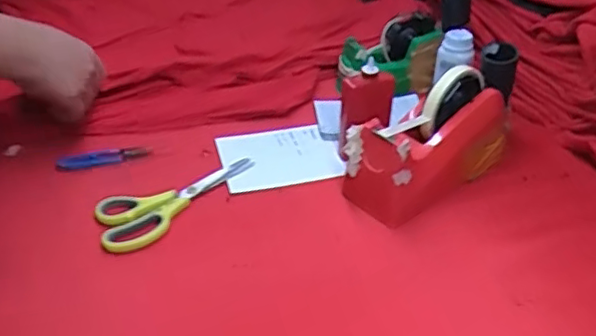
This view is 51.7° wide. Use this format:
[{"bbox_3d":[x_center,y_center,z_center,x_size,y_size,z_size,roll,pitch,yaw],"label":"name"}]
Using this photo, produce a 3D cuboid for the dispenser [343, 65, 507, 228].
[{"bbox_3d":[0.141,-0.033,0.649,0.194,0.108,0.075,-27,45,-29],"label":"dispenser"}]

